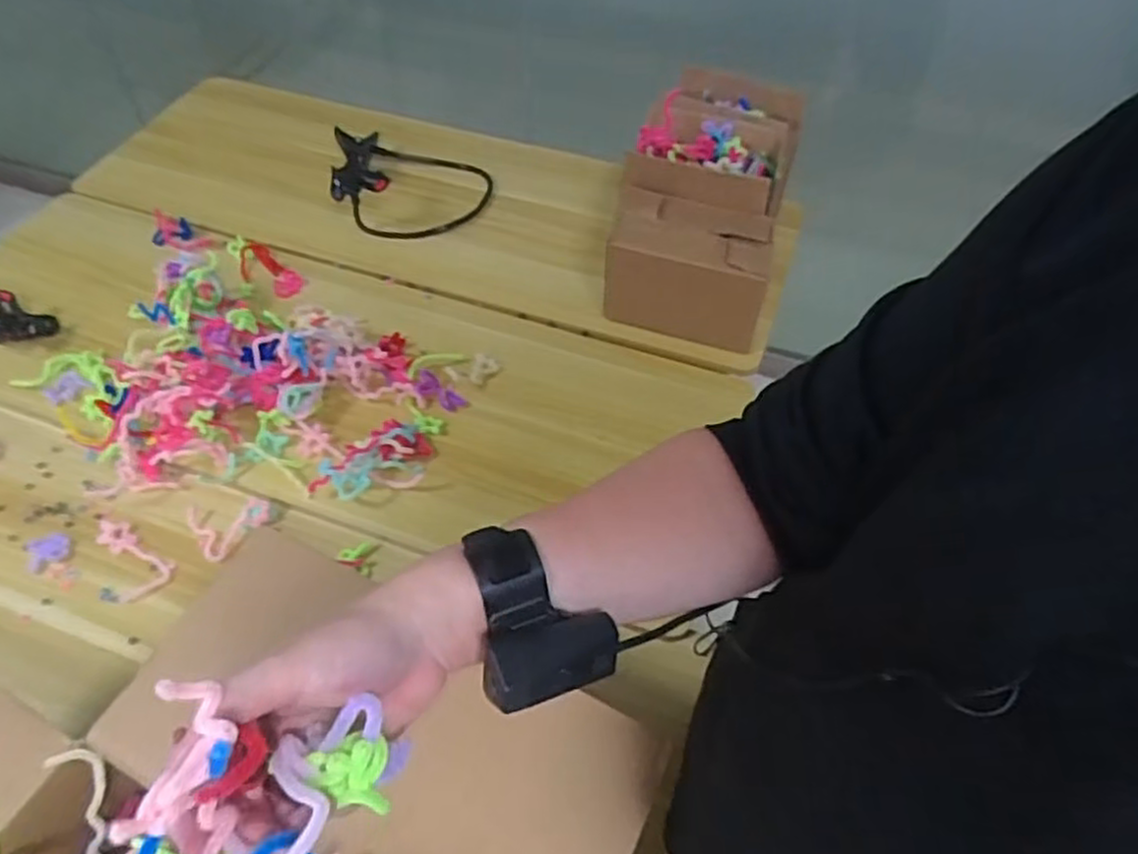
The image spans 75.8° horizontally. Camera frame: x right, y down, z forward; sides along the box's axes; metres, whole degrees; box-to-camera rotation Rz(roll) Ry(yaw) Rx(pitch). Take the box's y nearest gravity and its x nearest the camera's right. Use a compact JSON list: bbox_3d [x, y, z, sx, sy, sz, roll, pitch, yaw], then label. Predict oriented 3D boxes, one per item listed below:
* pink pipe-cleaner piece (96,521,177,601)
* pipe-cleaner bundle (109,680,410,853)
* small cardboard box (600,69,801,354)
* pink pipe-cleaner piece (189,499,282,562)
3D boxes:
[{"bbox_3d":[-0.525,0.152,0.883,0.060,0.013,0.124,-30,55,-20],"label":"pink pipe-cleaner piece"},{"bbox_3d":[-0.133,0.161,0.312,0.077,0.088,0.098,10,52,11],"label":"pipe-cleaner bundle"},{"bbox_3d":[0.199,-0.317,1.059,0.210,0.230,0.351,14,55,9],"label":"small cardboard box"},{"bbox_3d":[-0.417,0.106,0.903,0.096,0.019,0.078,-33,56,-22],"label":"pink pipe-cleaner piece"}]

